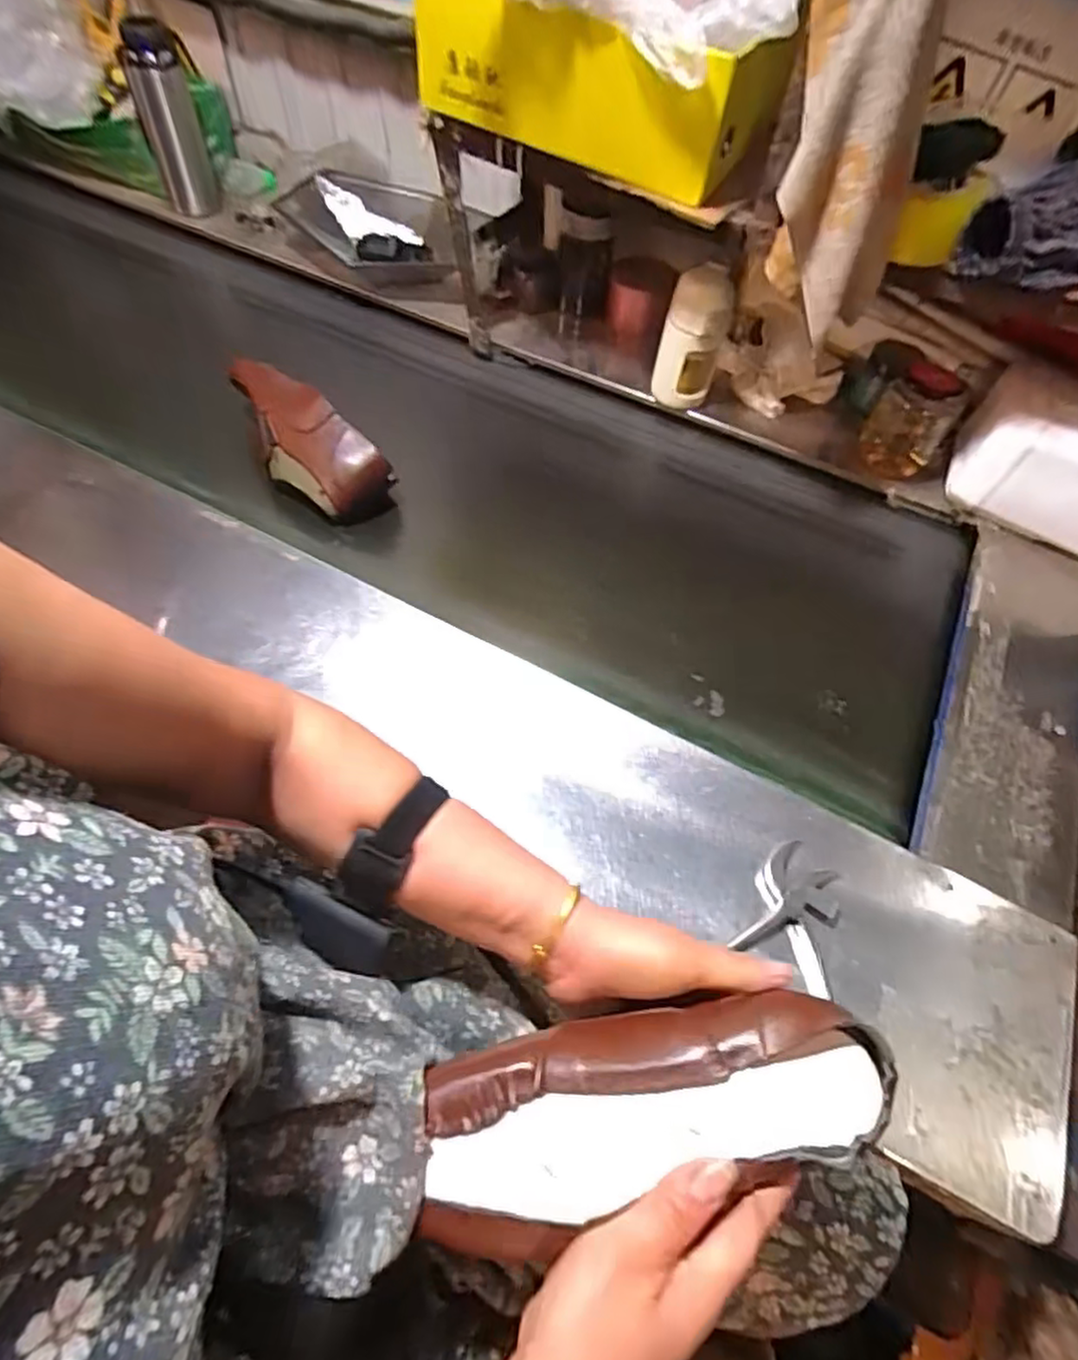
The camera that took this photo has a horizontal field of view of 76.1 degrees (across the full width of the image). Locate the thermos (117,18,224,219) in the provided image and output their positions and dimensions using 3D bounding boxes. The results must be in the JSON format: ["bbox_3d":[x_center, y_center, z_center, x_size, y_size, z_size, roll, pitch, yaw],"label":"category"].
[{"bbox_3d":[-0.532,-0.802,1.001,0.080,0.217,0.072,-18,61,-15],"label":"thermos"}]

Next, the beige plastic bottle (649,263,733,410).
[{"bbox_3d":[0.194,-0.423,0.881,0.074,0.176,0.061,20,58,8],"label":"beige plastic bottle"}]

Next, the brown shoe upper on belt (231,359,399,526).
[{"bbox_3d":[-0.273,-0.282,0.785,0.093,0.078,0.232,-39,81,-25],"label":"brown shoe upper on belt"}]

